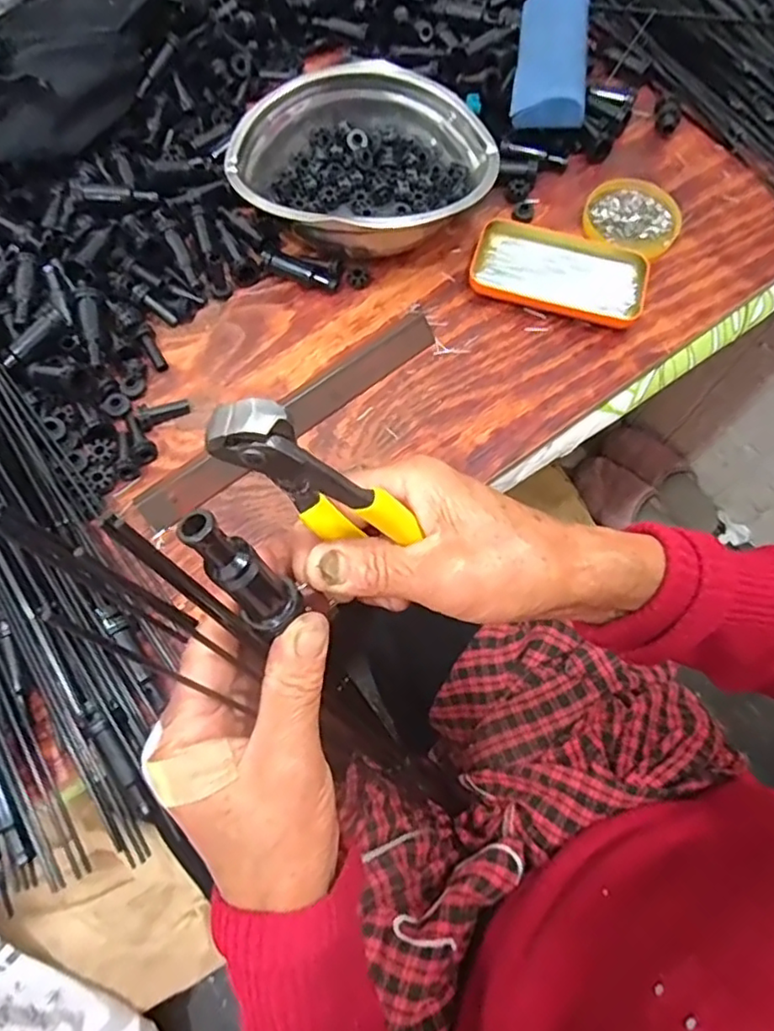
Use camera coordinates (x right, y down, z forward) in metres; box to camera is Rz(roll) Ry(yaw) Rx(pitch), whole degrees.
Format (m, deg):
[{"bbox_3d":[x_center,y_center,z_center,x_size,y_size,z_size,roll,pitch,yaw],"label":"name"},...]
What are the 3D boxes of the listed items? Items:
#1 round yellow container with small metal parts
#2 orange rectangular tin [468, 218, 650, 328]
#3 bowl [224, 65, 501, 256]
[{"bbox_3d":[0.218,-0.263,0.559,0.084,0.017,0.082,19,69,6],"label":"round yellow container with small metal parts"},{"bbox_3d":[0.145,-0.203,0.531,0.143,0.020,0.074,16,69,5],"label":"orange rectangular tin"},{"bbox_3d":[-0.021,-0.305,0.532,0.220,0.072,0.166,-9,69,-5],"label":"bowl"}]

